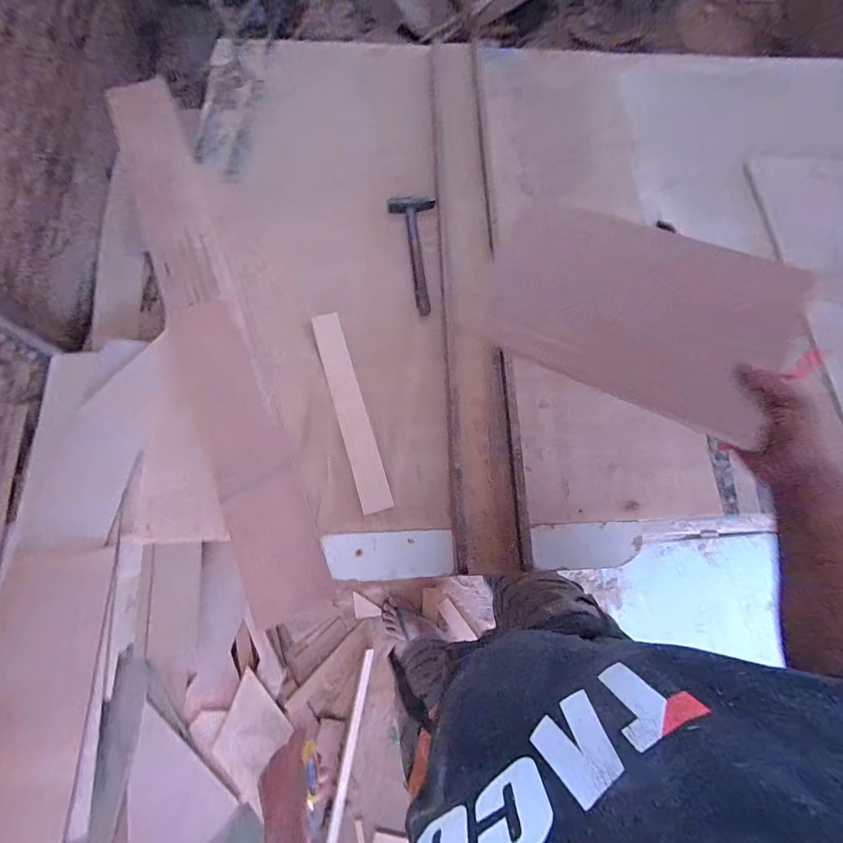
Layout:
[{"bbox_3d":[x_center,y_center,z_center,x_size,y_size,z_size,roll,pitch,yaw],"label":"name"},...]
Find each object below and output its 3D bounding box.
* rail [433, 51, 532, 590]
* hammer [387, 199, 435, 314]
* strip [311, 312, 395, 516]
[{"bbox_3d":[0.095,-0.320,0.779,0.114,0.028,1.164,-1,74,-2],"label":"rail"},{"bbox_3d":[-0.010,-0.346,0.800,0.092,0.019,0.293,-5,74,-3],"label":"hammer"},{"bbox_3d":[-0.128,-0.026,0.698,0.051,0.010,0.376,-17,75,-6],"label":"strip"}]

